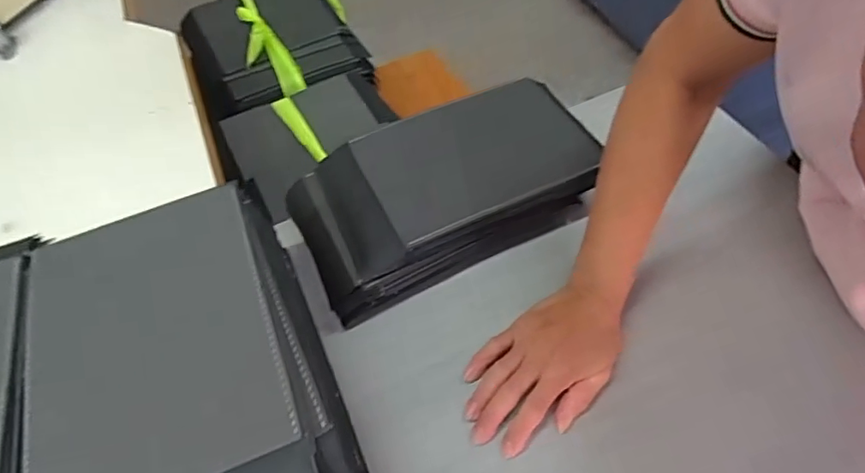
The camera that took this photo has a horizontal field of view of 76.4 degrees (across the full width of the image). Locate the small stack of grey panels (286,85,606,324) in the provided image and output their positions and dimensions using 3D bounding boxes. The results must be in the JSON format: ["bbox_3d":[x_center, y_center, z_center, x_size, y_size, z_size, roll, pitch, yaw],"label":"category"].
[{"bbox_3d":[0.020,-0.050,0.587,0.306,0.088,0.160,-23,56,-13],"label":"small stack of grey panels"}]

